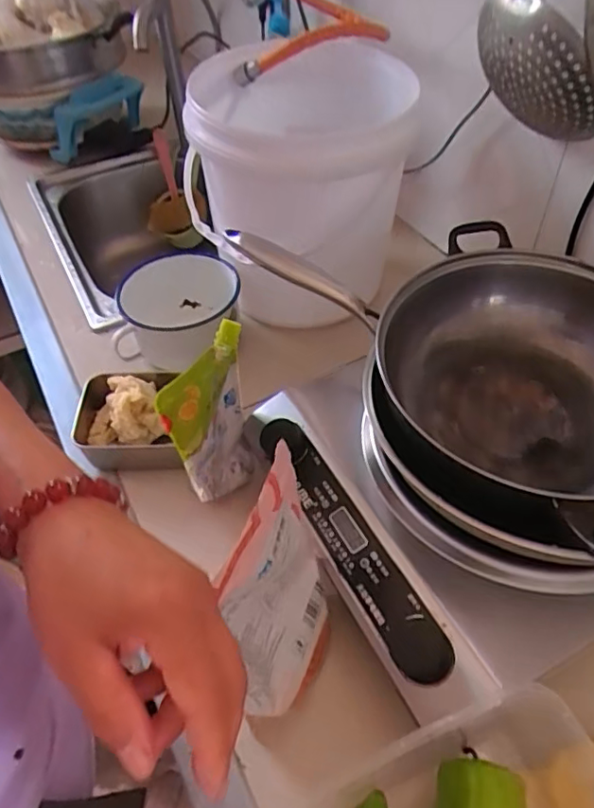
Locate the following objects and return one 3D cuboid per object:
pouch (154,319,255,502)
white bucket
[{"bbox_3d":[-0.075,0.021,0.545,0.025,0.180,0.110,20,53,20],"label":"pouch"},{"bbox_3d":[0.004,-0.258,0.735,0.241,0.283,0.306,1,49,4],"label":"white bucket"}]

